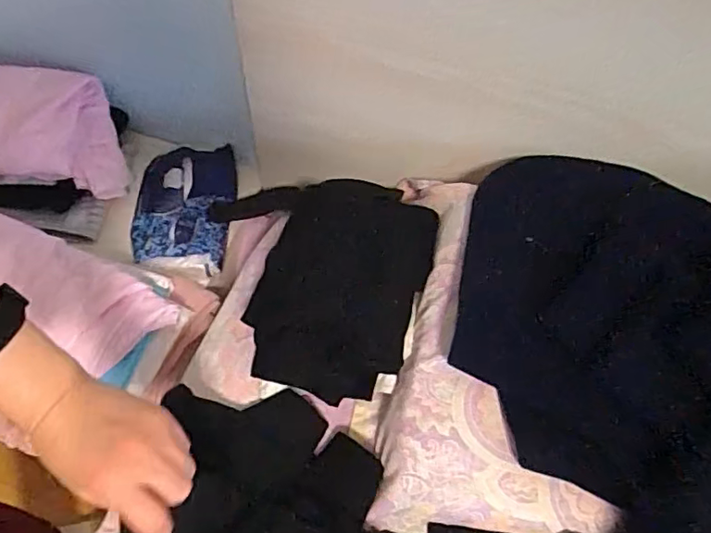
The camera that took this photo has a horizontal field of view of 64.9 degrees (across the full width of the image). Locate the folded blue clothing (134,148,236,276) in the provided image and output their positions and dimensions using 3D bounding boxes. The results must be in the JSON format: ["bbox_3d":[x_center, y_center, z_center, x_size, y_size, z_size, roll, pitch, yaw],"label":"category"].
[{"bbox_3d":[-0.237,-0.085,0.768,0.133,0.032,0.180,-2,60,-3],"label":"folded blue clothing"}]

